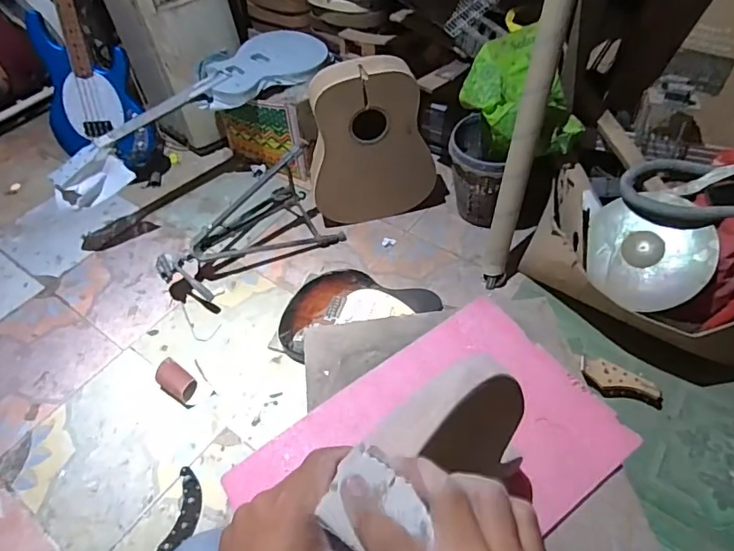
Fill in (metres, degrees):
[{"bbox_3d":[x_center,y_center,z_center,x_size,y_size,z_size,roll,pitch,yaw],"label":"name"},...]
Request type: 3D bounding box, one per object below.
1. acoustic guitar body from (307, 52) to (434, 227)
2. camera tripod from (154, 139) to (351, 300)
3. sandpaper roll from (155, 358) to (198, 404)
[{"bbox_3d":[0.016,-0.371,1.473,0.374,0.503,0.140,-8,50,-3],"label":"acoustic guitar body"},{"bbox_3d":[-0.378,-0.168,1.484,0.527,0.248,0.295,-27,53,-18],"label":"camera tripod"},{"bbox_3d":[-0.490,0.270,1.280,0.114,0.053,0.070,27,57,24],"label":"sandpaper roll"}]

